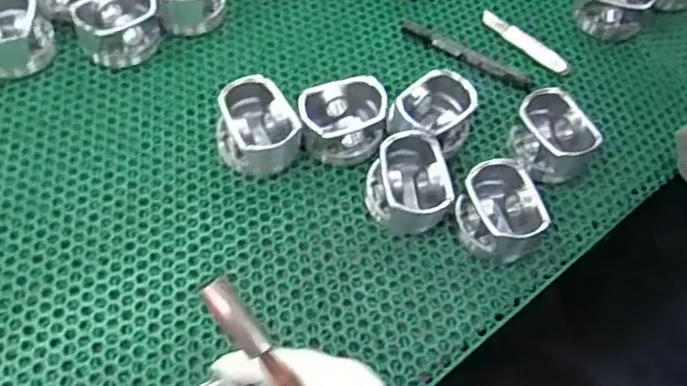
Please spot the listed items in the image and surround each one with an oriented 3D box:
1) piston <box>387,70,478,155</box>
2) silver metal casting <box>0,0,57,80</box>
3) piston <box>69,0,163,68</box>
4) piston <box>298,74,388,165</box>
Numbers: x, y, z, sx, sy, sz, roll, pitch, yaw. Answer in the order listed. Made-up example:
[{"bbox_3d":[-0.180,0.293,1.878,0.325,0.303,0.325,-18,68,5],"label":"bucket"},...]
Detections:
[{"bbox_3d":[0.086,-0.072,0.584,0.068,0.049,0.063,2,60,-3],"label":"piston"},{"bbox_3d":[-0.317,-0.153,0.589,0.074,0.058,0.070,-15,62,-13],"label":"silver metal casting"},{"bbox_3d":[-0.219,-0.165,0.609,0.077,0.046,0.069,-9,61,-10],"label":"piston"},{"bbox_3d":[0.001,-0.065,0.568,0.078,0.050,0.062,-9,61,-9],"label":"piston"}]

